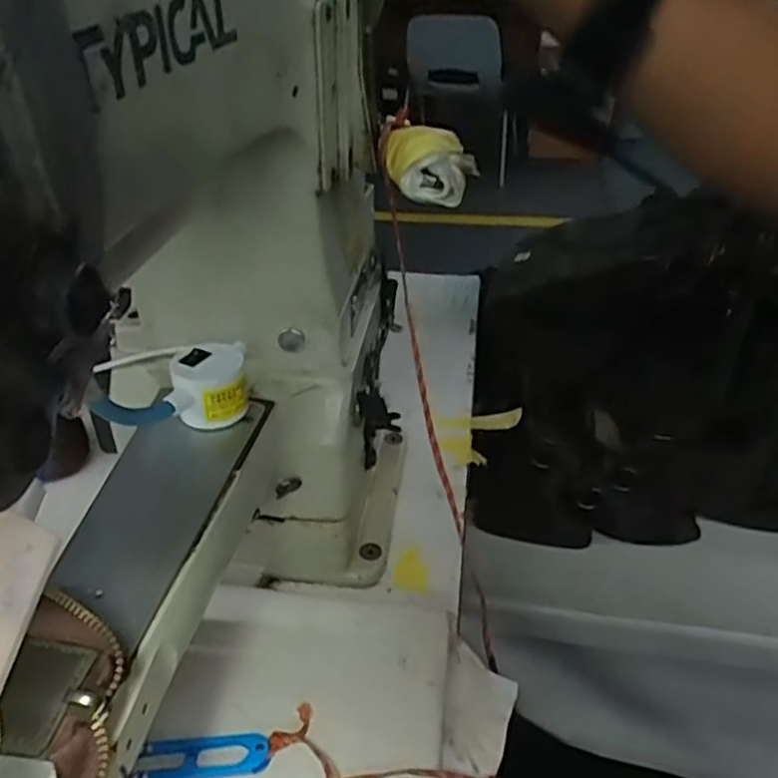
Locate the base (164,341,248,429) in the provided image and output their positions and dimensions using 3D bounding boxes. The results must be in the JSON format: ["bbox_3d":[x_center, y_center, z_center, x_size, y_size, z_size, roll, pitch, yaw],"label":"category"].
[{"bbox_3d":[-0.092,-0.004,0.347,0.036,0.033,0.039,-6,38,-7],"label":"base"}]

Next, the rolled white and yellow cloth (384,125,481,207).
[{"bbox_3d":[0.019,-0.111,0.329,0.036,0.029,0.045,-12,39,-15],"label":"rolled white and yellow cloth"}]

